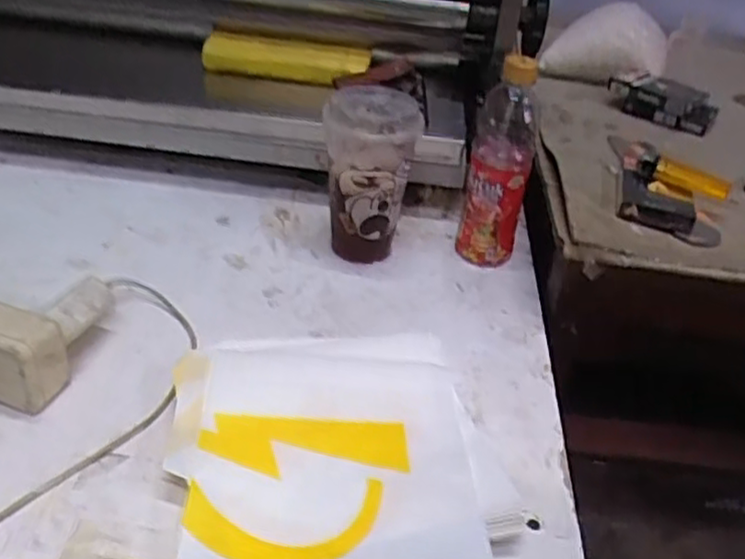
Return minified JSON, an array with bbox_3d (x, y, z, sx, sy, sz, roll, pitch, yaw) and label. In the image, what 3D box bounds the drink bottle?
[{"bbox_3d":[0.120,-0.109,0.678,0.054,0.195,0.059,10,34,5],"label":"drink bottle"}]

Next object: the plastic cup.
[{"bbox_3d":[-0.005,-0.094,0.688,0.085,0.156,0.099,7,34,0],"label":"plastic cup"}]

